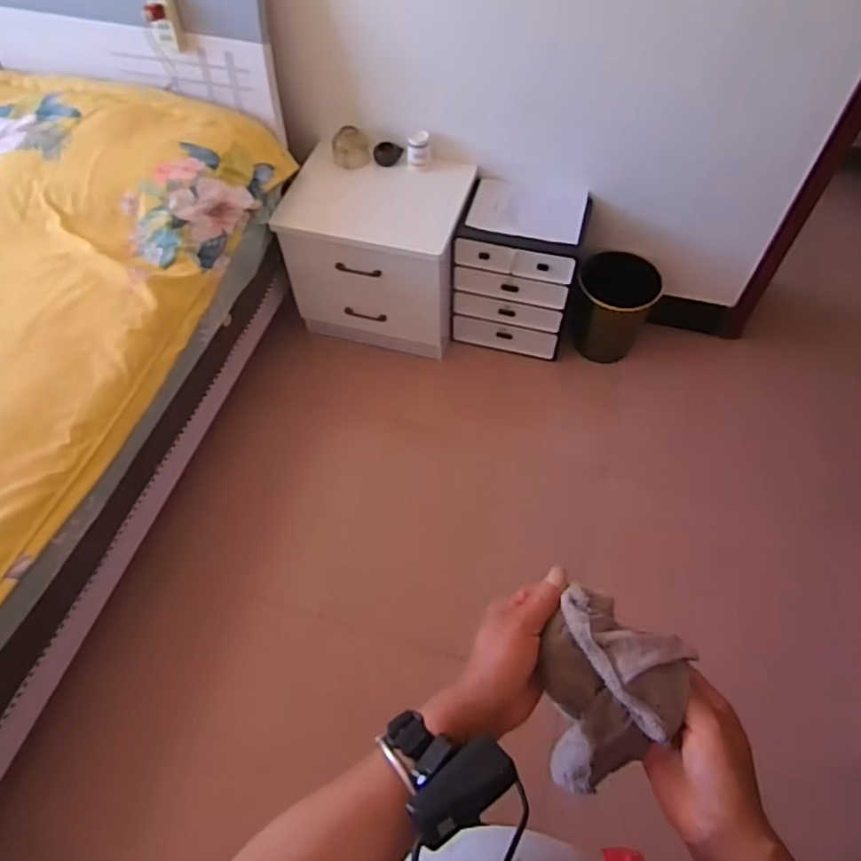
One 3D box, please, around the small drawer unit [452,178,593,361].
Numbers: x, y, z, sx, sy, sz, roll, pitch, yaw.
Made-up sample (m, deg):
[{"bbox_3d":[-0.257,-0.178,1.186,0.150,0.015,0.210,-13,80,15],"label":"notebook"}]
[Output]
[{"bbox_3d":[0.263,-0.472,1.818,0.338,0.433,0.254,15,59,11],"label":"small drawer unit"}]

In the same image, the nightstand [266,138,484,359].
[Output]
[{"bbox_3d":[-0.149,-0.523,1.837,0.475,0.451,0.335,14,59,10],"label":"nightstand"}]

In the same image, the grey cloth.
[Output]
[{"bbox_3d":[0.124,0.209,0.472,0.099,0.143,0.113,23,61,14],"label":"grey cloth"}]

